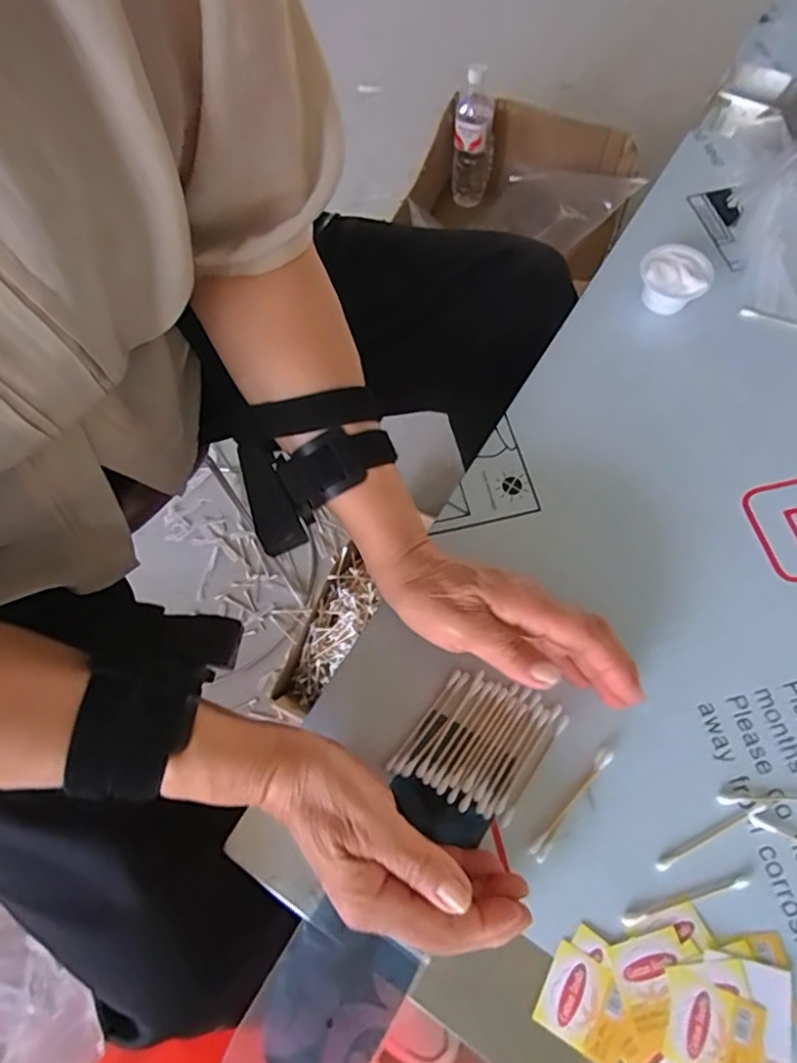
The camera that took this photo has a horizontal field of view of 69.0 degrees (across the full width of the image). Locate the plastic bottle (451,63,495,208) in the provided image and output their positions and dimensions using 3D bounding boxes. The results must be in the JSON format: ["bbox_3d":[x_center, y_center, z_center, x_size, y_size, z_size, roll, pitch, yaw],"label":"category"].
[{"bbox_3d":[0.139,-0.719,1.082,0.072,0.208,0.073,8,67,5],"label":"plastic bottle"}]

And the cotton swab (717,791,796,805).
[{"bbox_3d":[0.221,0.152,0.331,0.073,0.004,0.007,-1,67,3],"label":"cotton swab"}]

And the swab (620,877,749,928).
[{"bbox_3d":[0.155,0.200,0.313,0.072,0.004,0.005,-15,68,-3],"label":"swab"}]

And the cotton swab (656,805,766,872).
[{"bbox_3d":[0.176,0.171,0.326,0.072,0.004,0.005,-25,68,-7],"label":"cotton swab"}]

